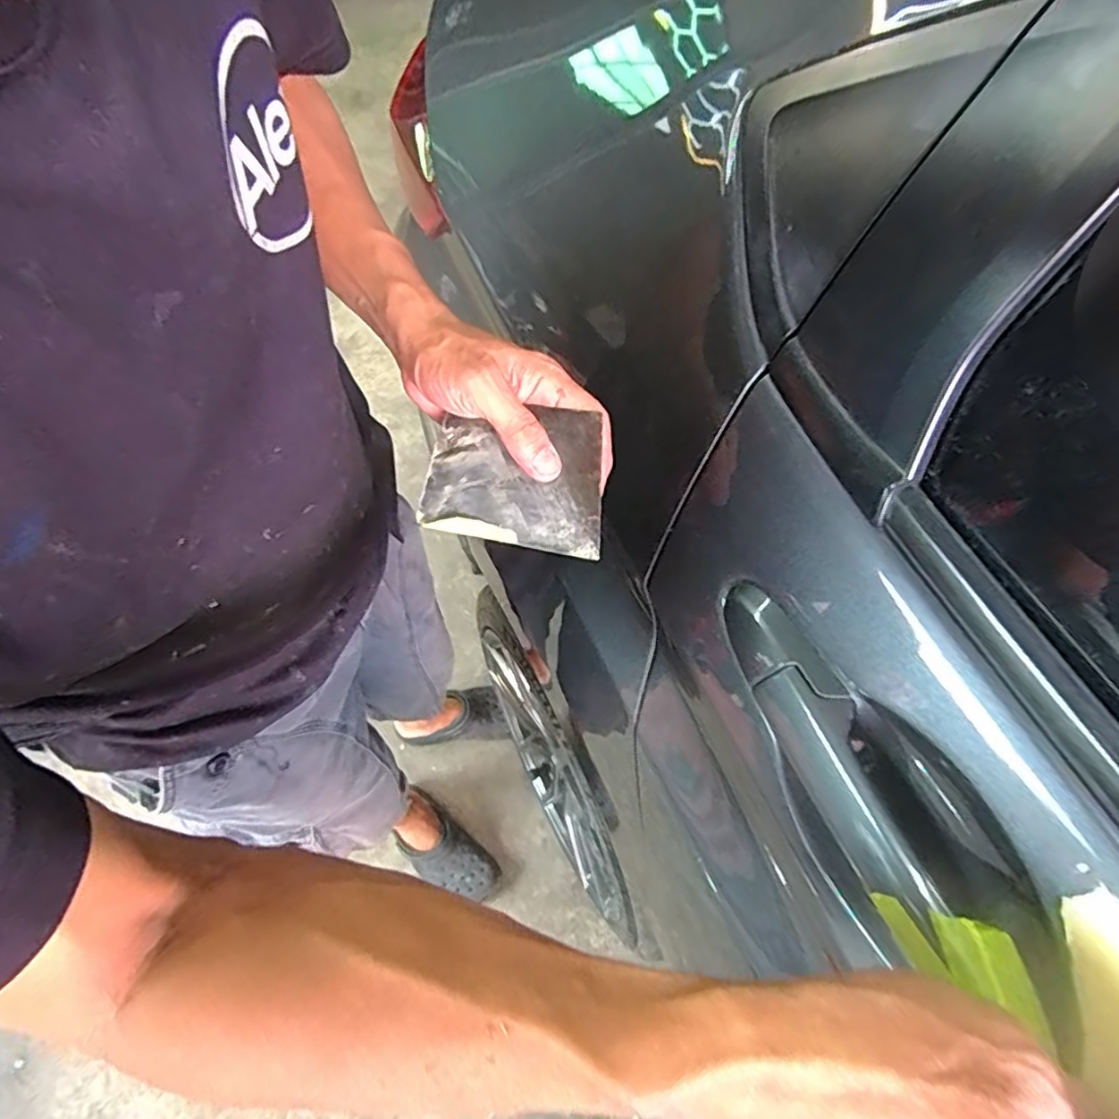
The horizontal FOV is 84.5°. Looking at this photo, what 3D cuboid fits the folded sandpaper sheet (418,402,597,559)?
[{"bbox_3d":[-0.028,-0.051,0.376,0.115,0.004,0.080,11,94,17],"label":"folded sandpaper sheet"}]

